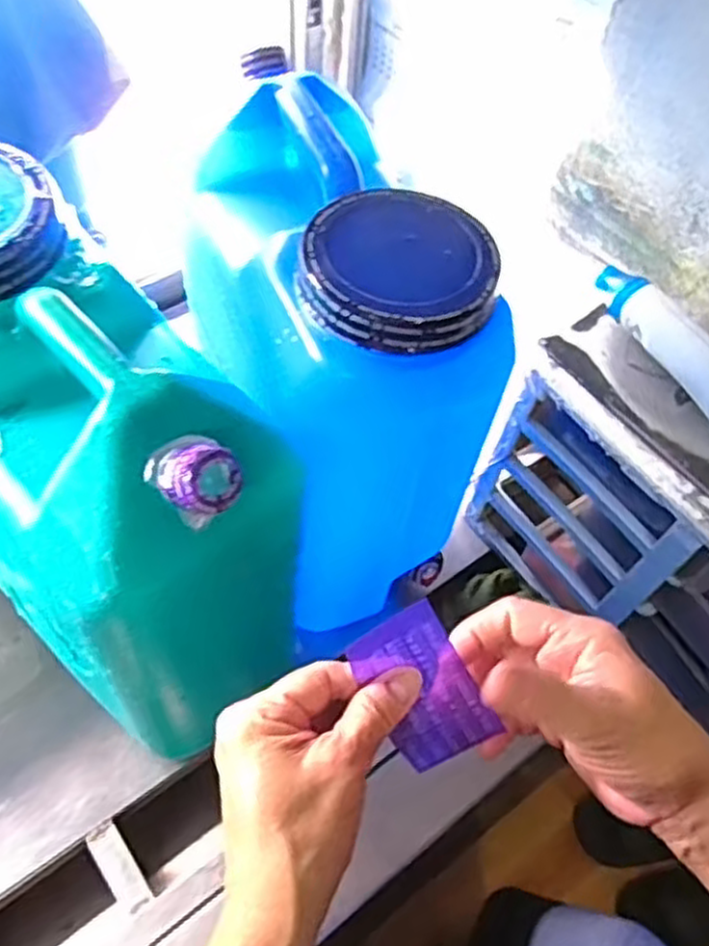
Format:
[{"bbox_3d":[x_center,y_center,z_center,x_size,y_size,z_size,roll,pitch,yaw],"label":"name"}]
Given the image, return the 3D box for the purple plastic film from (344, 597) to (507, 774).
[{"bbox_3d":[0.032,0.102,0.353,0.045,0.085,0.005,-29,22,1],"label":"purple plastic film"}]

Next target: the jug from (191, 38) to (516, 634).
[{"bbox_3d":[-0.030,-0.075,0.612,0.137,0.356,0.261,-18,60,-15],"label":"jug"}]

